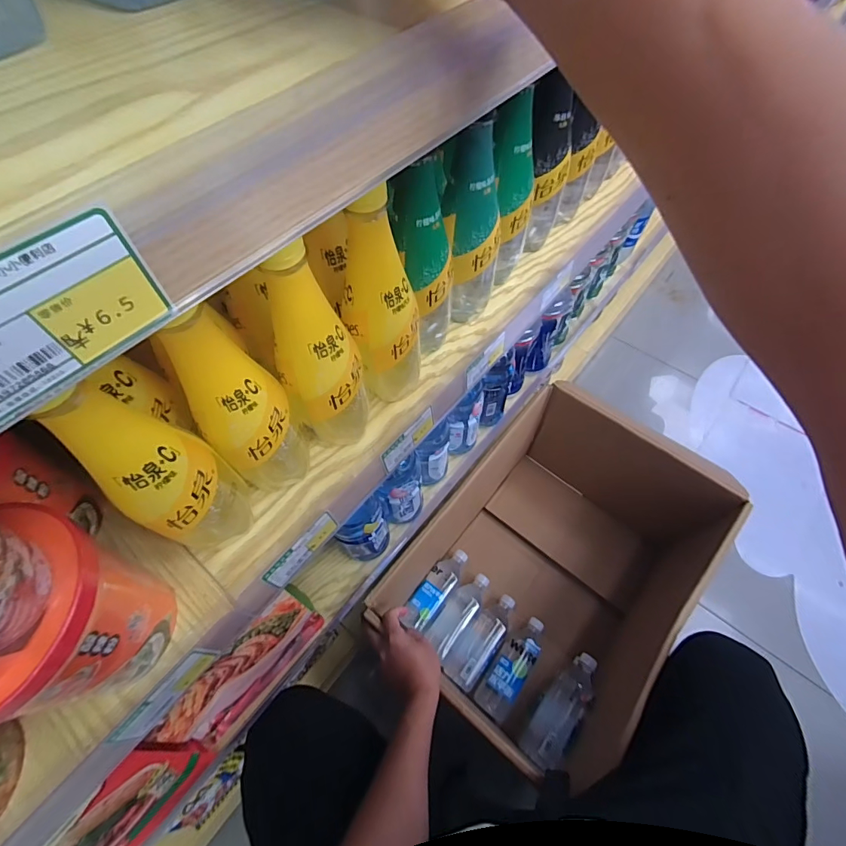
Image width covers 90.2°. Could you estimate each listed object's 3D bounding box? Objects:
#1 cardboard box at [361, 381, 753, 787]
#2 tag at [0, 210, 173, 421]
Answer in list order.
[{"bbox_3d":[0.242,0.285,0.849,0.416,0.350,0.582,34,67,19],"label":"cardboard box"},{"bbox_3d":[-0.106,-0.025,0.112,0.004,0.036,0.069,34,67,19],"label":"tag"}]

